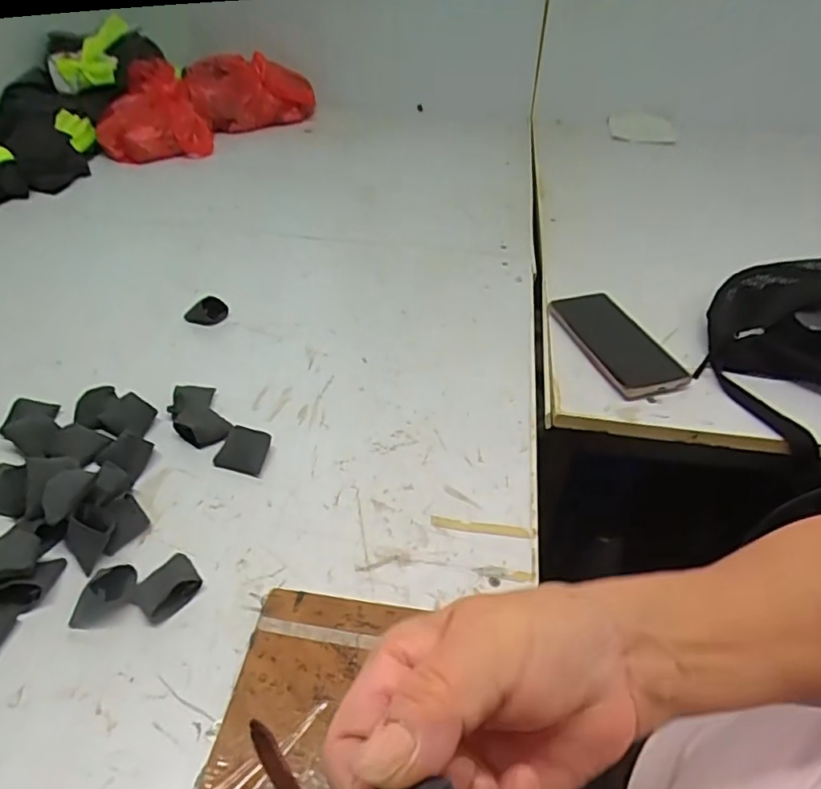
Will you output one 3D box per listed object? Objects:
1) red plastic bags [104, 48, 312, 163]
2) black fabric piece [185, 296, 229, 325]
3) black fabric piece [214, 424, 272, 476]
[{"bbox_3d":[-0.349,-0.486,0.998,0.330,0.113,0.167,-25,49,-27],"label":"red plastic bags"},{"bbox_3d":[-0.220,-0.089,0.642,0.044,0.029,0.019,-11,44,-14],"label":"black fabric piece"},{"bbox_3d":[-0.140,0.046,0.495,0.041,0.022,0.031,13,43,11],"label":"black fabric piece"}]

